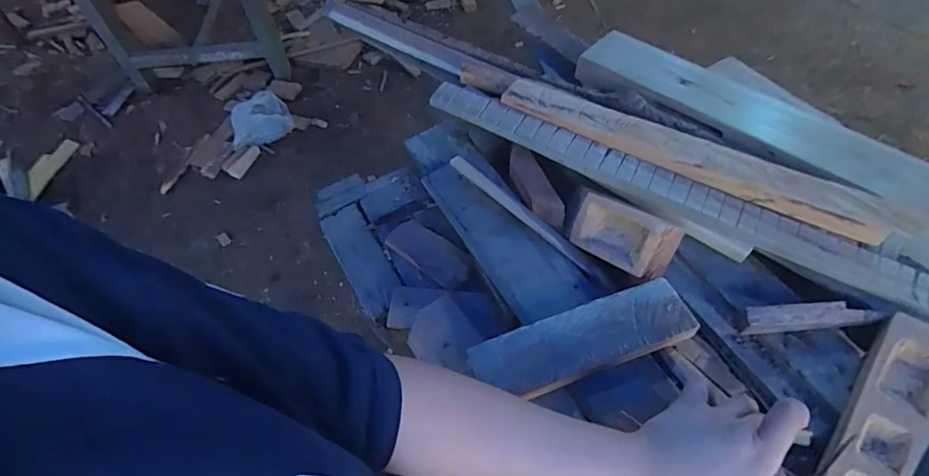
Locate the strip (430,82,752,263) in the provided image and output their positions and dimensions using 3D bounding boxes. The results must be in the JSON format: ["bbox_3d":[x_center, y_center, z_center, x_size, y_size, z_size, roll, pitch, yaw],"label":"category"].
[{"bbox_3d":[0.142,-0.096,0.603,0.397,0.028,0.053,26,61,20],"label":"strip"}]

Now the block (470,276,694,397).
[{"bbox_3d":[0.119,0.102,0.505,0.219,0.018,0.066,-17,57,-8],"label":"block"}]

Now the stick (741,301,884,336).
[{"bbox_3d":[0.344,0.082,0.506,0.124,0.030,0.023,-4,56,1],"label":"stick"}]

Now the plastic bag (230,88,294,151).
[{"bbox_3d":[-0.672,-0.399,1.660,0.193,0.079,0.209,-16,56,-7],"label":"plastic bag"}]

